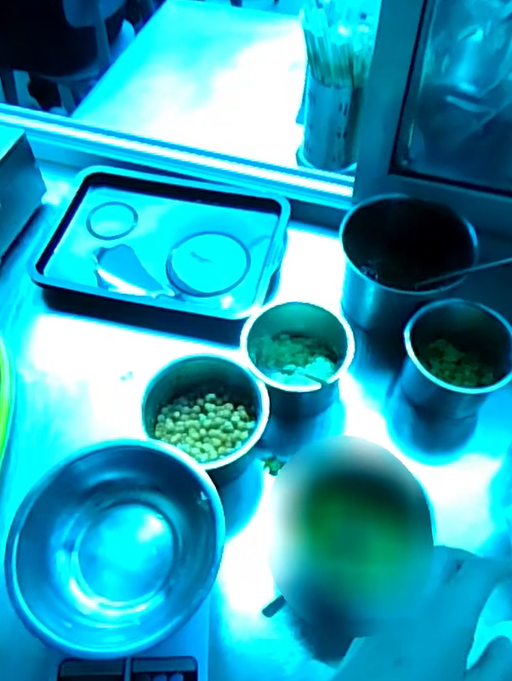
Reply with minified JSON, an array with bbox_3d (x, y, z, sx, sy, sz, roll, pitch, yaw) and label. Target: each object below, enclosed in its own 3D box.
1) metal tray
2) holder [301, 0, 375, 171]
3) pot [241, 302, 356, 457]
[{"bbox_3d":[-0.128,-0.145,0.837,0.322,0.029,0.243,13,56,8],"label":"metal tray"},{"bbox_3d":[0.116,-0.384,0.939,0.100,0.228,0.087,3,55,2],"label":"holder"},{"bbox_3d":[0.047,0.041,0.699,0.114,0.116,0.125,0,55,0],"label":"pot"}]

